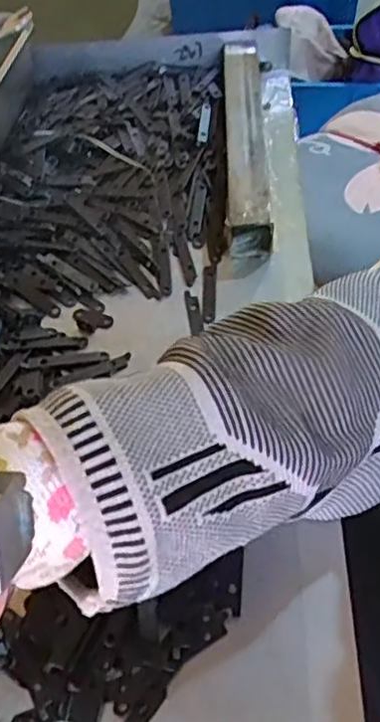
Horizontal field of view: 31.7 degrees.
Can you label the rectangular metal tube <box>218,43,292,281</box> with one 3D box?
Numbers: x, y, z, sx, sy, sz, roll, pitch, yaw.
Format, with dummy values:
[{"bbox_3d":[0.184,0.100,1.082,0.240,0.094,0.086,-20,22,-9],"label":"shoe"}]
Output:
[{"bbox_3d":[0.048,-0.175,0.526,0.056,0.032,0.258,5,54,5],"label":"rectangular metal tube"}]

